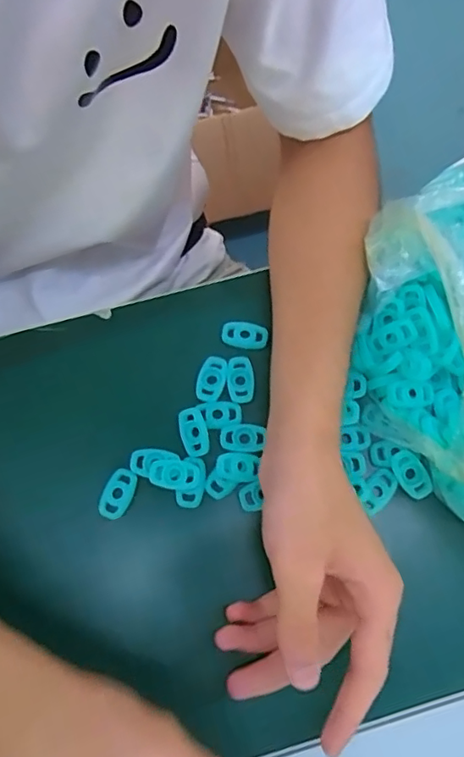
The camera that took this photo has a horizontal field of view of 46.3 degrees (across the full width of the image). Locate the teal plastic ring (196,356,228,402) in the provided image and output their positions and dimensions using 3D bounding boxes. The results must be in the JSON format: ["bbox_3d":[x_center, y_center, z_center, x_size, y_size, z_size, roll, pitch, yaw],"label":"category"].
[{"bbox_3d":[-0.014,0.000,0.373,0.019,0.004,0.033,10,71,5],"label":"teal plastic ring"}]

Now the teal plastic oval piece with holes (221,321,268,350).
[{"bbox_3d":[0.009,-0.031,0.385,0.031,0.007,0.018,11,71,6],"label":"teal plastic oval piece with holes"}]

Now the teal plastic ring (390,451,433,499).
[{"bbox_3d":[0.115,0.062,0.348,0.018,0.007,0.031,-23,72,-6],"label":"teal plastic ring"}]

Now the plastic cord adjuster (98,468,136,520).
[{"bbox_3d":[-0.074,0.075,0.351,0.019,0.005,0.033,20,72,8],"label":"plastic cord adjuster"}]

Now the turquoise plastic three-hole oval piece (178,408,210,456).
[{"bbox_3d":[-0.026,0.036,0.361,0.018,0.005,0.032,-17,71,-4],"label":"turquoise plastic three-hole oval piece"}]

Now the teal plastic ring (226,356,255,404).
[{"bbox_3d":[0.006,0.001,0.374,0.018,0.004,0.033,-7,71,-1],"label":"teal plastic ring"}]

